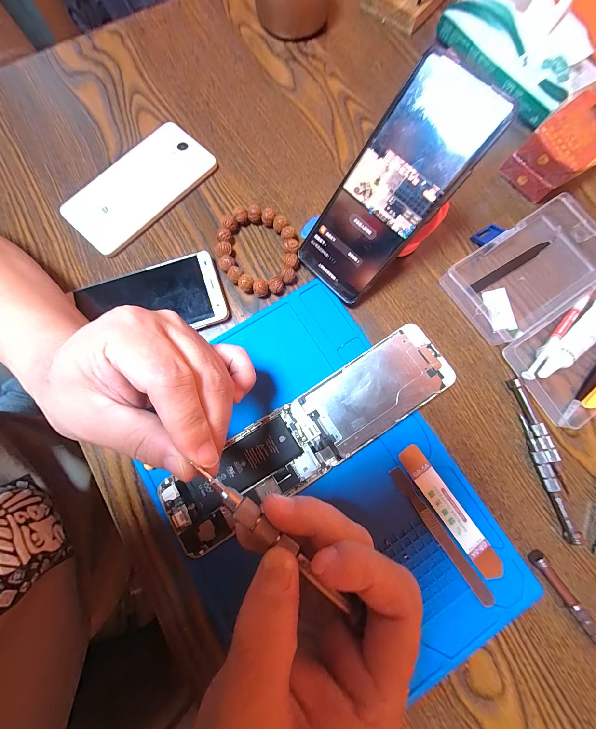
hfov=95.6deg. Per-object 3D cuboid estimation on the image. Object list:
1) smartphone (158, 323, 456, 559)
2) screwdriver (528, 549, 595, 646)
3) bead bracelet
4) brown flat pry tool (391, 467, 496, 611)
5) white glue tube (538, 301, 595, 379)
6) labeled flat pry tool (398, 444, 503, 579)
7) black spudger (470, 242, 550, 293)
[{"bbox_3d":[0.011,0.060,0.229,0.259,0.017,0.064,-32,81,-7],"label":"smartphone"},{"bbox_3d":[0.221,0.196,0.211,0.011,0.010,0.103,-34,82,-7],"label":"screwdriver"},{"bbox_3d":[-0.039,-0.110,0.263,0.079,0.016,0.084,0,79,-1],"label":"bead bracelet"},{"bbox_3d":[0.116,0.138,0.220,0.011,0.004,0.120,-34,82,-7],"label":"brown flat pry tool"},{"bbox_3d":[0.249,-0.022,0.245,0.102,0.019,0.026,-33,81,-7],"label":"white glue tube"},{"bbox_3d":[0.126,0.120,0.224,0.020,0.004,0.115,-34,82,-7],"label":"labeled flat pry tool"},{"bbox_3d":[0.210,-0.096,0.266,0.092,0.004,0.009,-30,81,-6],"label":"black spudger"}]

